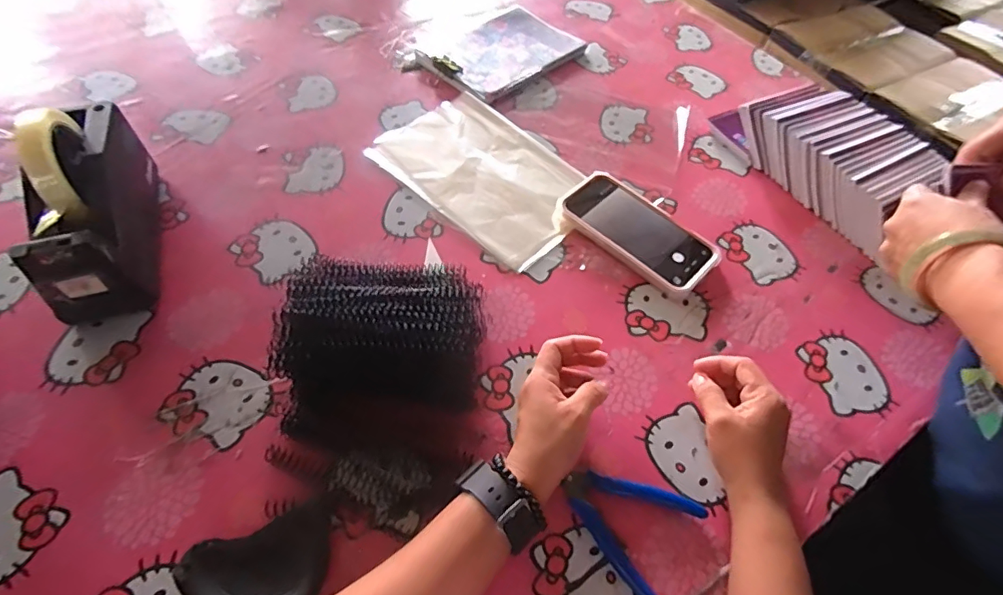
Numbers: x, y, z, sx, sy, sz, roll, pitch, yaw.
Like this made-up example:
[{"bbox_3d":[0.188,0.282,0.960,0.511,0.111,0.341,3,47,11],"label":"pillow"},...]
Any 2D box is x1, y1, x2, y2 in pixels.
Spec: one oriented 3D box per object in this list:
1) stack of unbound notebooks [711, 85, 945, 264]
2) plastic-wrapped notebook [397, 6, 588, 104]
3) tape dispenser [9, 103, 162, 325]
[{"bbox_3d":[0.402,-0.184,0.620,0.131,0.067,0.240,-27,62,-20],"label":"stack of unbound notebooks"},{"bbox_3d":[-0.007,-0.366,0.745,0.164,0.018,0.237,41,63,21],"label":"plastic-wrapped notebook"},{"bbox_3d":[-0.383,-0.092,0.471,0.074,0.129,0.196,-14,58,-12],"label":"tape dispenser"}]

